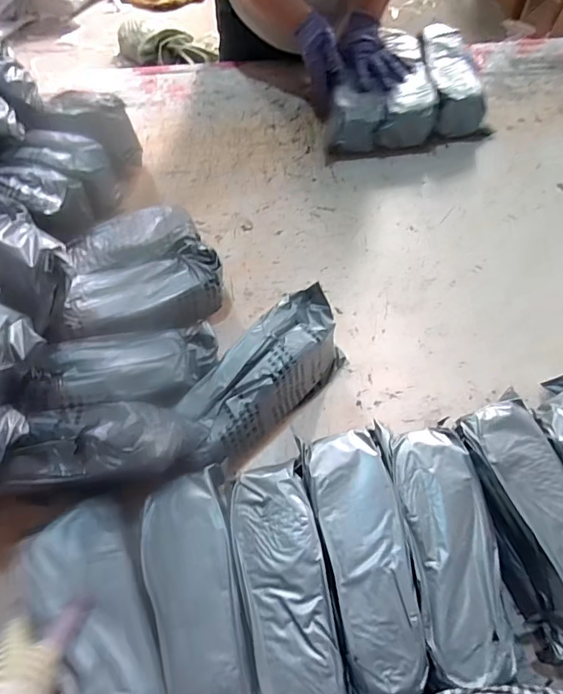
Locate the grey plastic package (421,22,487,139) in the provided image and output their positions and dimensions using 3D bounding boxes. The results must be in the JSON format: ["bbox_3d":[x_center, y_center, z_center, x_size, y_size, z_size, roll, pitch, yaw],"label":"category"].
[{"bbox_3d":[0.327,-0.535,0.919,0.099,0.087,0.269,-6,62,-3],"label":"grey plastic package"}]

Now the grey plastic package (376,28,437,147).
[{"bbox_3d":[0.234,-0.517,0.915,0.106,0.093,0.268,-2,62,-1],"label":"grey plastic package"}]

